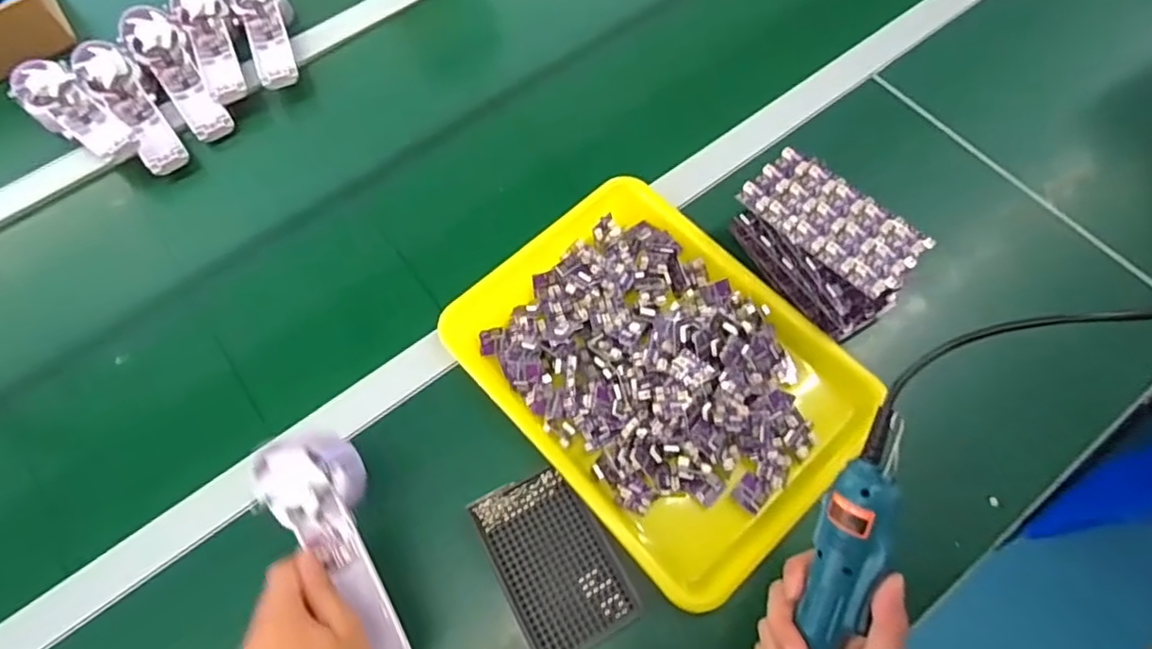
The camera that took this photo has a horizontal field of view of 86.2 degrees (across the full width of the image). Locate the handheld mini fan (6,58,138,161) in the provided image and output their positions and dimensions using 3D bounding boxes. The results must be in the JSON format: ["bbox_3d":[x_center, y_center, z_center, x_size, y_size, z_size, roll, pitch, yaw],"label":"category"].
[{"bbox_3d":[-0.551,-0.231,0.671,0.166,0.028,0.060,38,73,17],"label":"handheld mini fan"}]

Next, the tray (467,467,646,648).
[{"bbox_3d":[-0.017,0.188,0.492,0.087,0.010,0.137,-28,68,-9],"label":"tray"}]

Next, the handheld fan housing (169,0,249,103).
[{"bbox_3d":[-0.424,-0.333,0.719,0.055,0.031,0.178,-28,68,-9],"label":"handheld fan housing"}]

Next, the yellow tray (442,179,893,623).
[{"bbox_3d":[0.069,0.036,0.551,0.255,0.054,0.344,-40,70,-14],"label":"yellow tray"}]

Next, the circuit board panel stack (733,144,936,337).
[{"bbox_3d":[0.220,-0.075,0.548,0.086,0.067,0.154,-34,69,-12],"label":"circuit board panel stack"}]

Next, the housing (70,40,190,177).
[{"bbox_3d":[-0.495,-0.245,0.686,0.060,0.049,0.182,-39,70,-14],"label":"housing"}]

